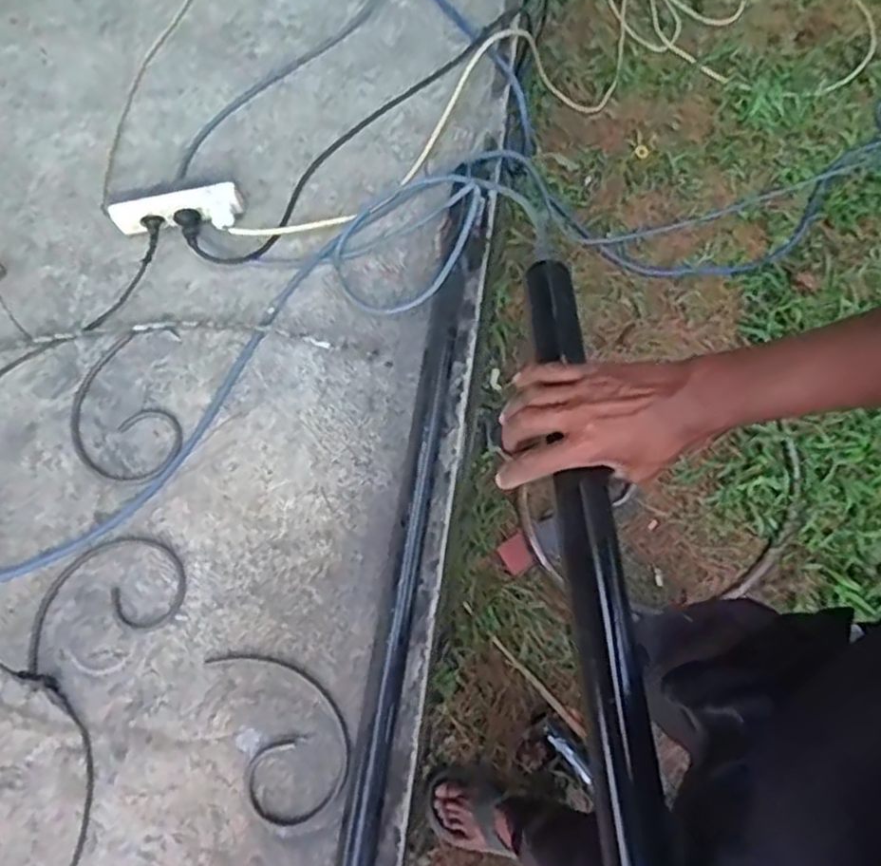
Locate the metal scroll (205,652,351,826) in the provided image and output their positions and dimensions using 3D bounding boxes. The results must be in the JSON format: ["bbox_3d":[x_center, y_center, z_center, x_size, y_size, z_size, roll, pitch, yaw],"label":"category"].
[{"bbox_3d":[-0.192,0.356,0.865,0.133,0.007,0.220,-25,72,-7],"label":"metal scroll"}]

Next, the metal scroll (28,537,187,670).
[{"bbox_3d":[-0.441,0.207,0.923,0.207,0.016,0.130,-20,71,-6],"label":"metal scroll"}]

